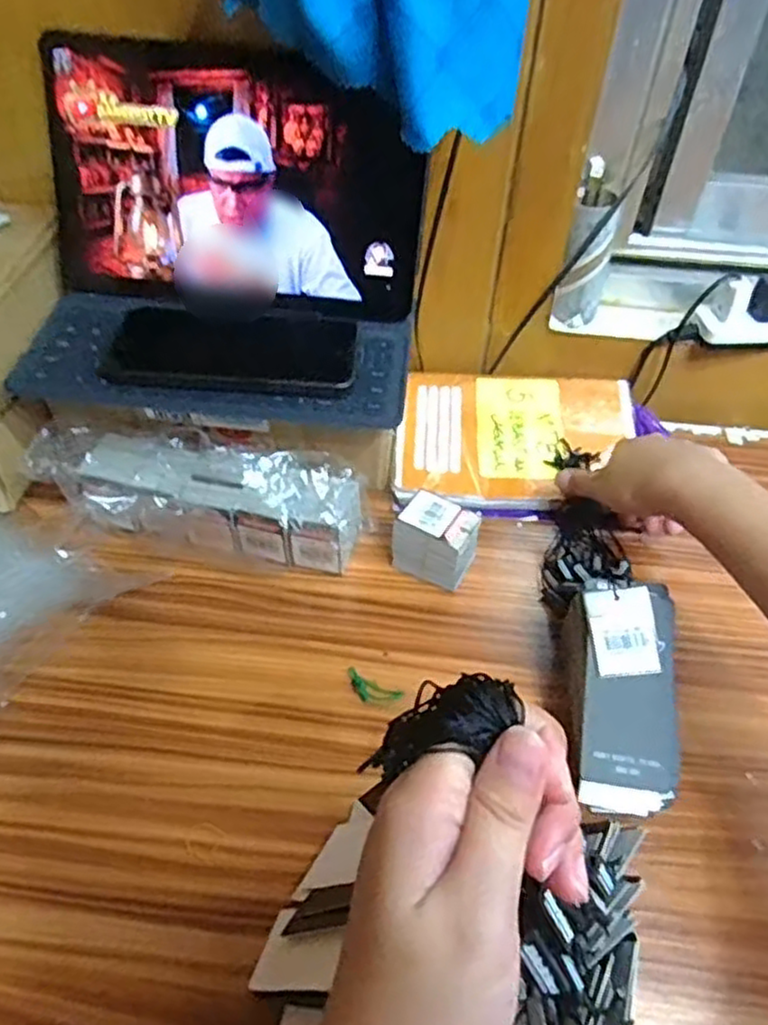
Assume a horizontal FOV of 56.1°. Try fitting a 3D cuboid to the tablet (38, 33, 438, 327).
[{"bbox_3d":[-0.107,-0.234,0.517,0.262,0.173,0.011,4,27,2],"label":"tablet"}]

